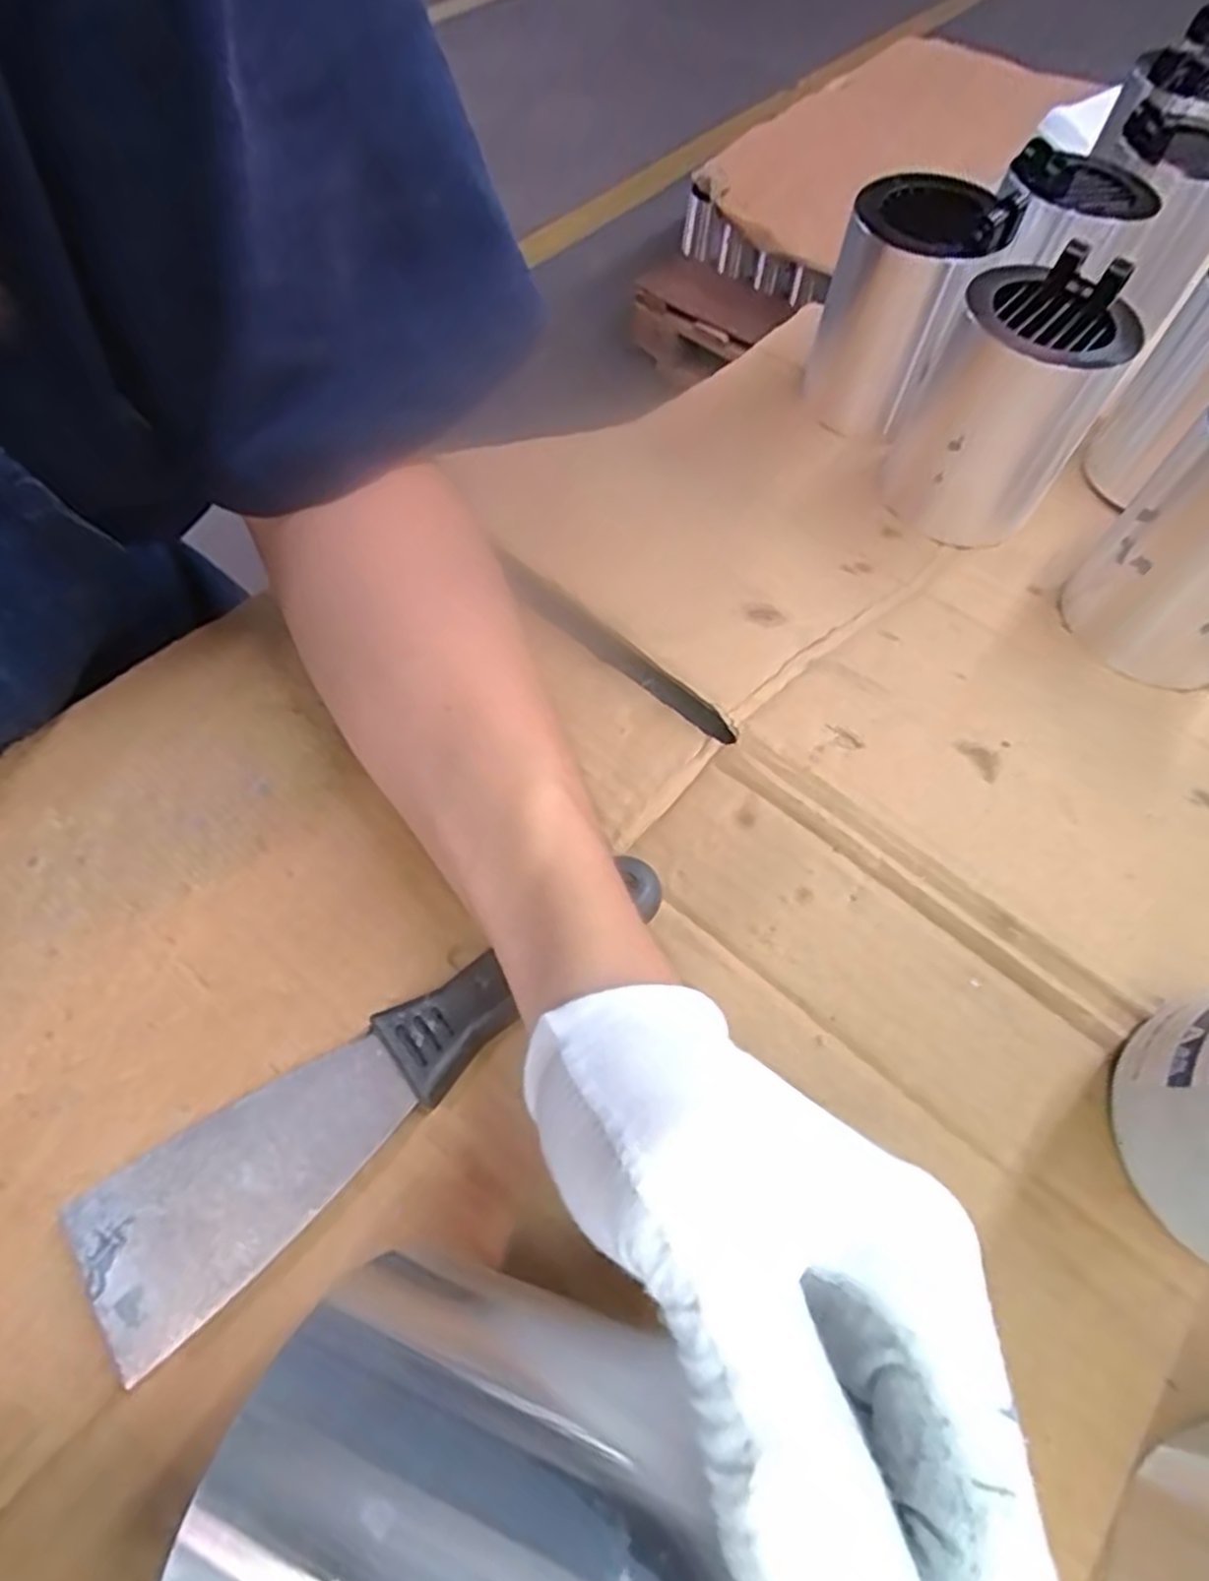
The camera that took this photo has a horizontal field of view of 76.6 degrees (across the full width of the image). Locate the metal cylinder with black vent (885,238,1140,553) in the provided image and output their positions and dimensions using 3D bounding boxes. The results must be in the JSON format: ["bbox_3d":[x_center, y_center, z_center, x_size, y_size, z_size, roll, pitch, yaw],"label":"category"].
[{"bbox_3d":[0.214,-0.211,0.414,0.088,0.107,0.097,23,63,9],"label":"metal cylinder with black vent"}]

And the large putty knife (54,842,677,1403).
[{"bbox_3d":[-0.060,0.081,0.232,0.186,0.014,0.045,-36,68,-19],"label":"large putty knife"}]

